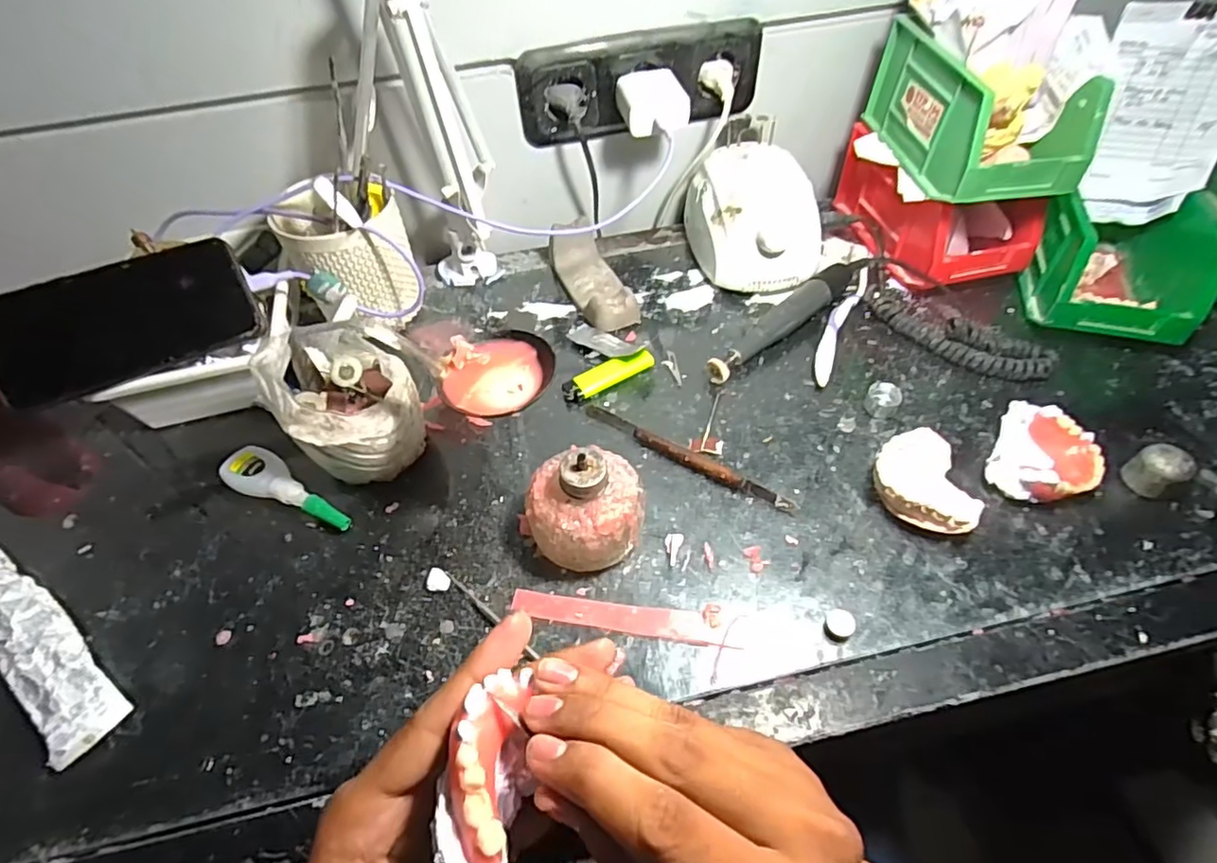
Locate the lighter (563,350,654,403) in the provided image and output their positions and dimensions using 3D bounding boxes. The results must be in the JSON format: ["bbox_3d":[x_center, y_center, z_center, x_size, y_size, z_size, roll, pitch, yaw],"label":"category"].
[{"bbox_3d":[0.000,-0.048,0.495,0.078,0.013,0.022,-27,55,-17],"label":"lighter"}]

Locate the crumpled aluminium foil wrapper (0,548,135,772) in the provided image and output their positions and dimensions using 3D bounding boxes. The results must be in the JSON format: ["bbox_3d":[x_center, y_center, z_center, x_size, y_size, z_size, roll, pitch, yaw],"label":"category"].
[{"bbox_3d":[-0.353,0.128,0.363,0.166,0.033,0.039,30,59,23],"label":"crumpled aluminium foil wrapper"}]

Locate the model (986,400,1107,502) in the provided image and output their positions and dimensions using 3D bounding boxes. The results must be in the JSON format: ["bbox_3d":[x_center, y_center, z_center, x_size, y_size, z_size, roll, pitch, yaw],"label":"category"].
[{"bbox_3d":[0.303,0.020,0.416,0.062,0.031,0.072,26,57,21],"label":"model"}]

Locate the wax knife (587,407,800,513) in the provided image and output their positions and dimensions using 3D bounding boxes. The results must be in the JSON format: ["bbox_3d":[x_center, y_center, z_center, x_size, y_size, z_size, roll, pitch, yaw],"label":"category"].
[{"bbox_3d":[0.056,0.017,0.443,0.173,0.010,0.014,27,58,22],"label":"wax knife"}]

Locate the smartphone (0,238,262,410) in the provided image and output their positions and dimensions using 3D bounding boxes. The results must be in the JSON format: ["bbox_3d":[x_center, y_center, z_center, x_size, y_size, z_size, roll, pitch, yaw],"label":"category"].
[{"bbox_3d":[-0.343,-0.078,0.427,0.160,0.077,0.014,-27,19,-22],"label":"smartphone"}]

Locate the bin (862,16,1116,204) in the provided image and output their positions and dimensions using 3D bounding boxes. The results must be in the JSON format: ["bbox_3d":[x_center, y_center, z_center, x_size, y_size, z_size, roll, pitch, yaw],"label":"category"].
[{"bbox_3d":[0.298,-0.266,0.488,0.094,0.082,0.171,-9,52,-4],"label":"bin"}]

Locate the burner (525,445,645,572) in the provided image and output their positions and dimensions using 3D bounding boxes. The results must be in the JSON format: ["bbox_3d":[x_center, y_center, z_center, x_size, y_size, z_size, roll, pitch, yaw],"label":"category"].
[{"bbox_3d":[-0.014,0.048,0.380,0.071,0.073,0.064,-6,52,-2],"label":"burner"}]

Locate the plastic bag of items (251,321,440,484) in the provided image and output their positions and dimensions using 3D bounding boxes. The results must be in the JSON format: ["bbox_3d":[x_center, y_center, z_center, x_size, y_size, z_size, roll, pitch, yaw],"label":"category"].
[{"bbox_3d":[-0.182,-0.020,0.424,0.091,0.104,0.097,20,56,18],"label":"plastic bag of items"}]

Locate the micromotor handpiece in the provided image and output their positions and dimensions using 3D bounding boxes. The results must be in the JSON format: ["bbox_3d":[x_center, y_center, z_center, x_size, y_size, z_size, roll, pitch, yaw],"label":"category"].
[{"bbox_3d":[0.160,-0.101,0.519,0.197,0.031,0.022,-35,58,-22],"label":"micromotor handpiece"}]

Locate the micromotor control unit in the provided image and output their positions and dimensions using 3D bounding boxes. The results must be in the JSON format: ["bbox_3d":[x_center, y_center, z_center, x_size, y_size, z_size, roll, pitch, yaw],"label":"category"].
[{"bbox_3d":[0.137,-0.199,0.565,0.103,0.082,0.139,-9,52,-4],"label":"micromotor control unit"}]

